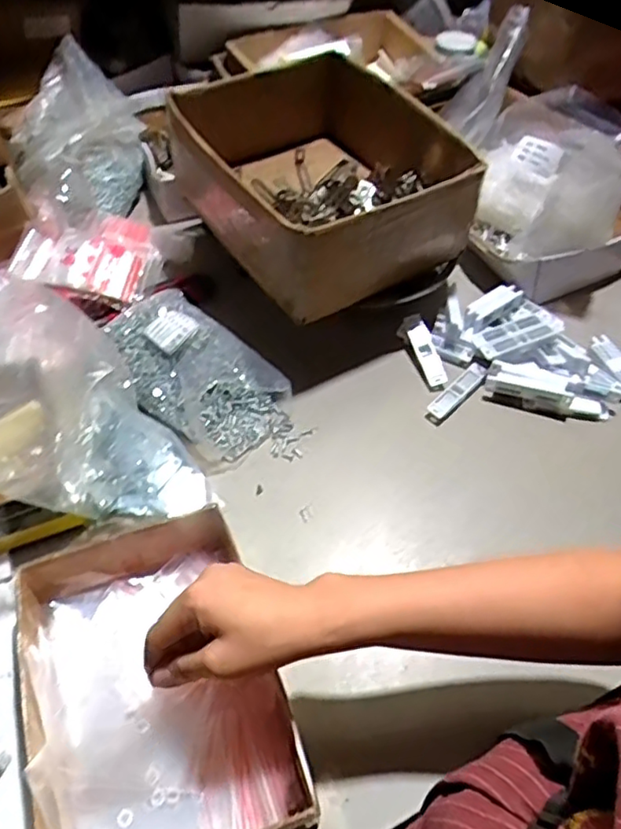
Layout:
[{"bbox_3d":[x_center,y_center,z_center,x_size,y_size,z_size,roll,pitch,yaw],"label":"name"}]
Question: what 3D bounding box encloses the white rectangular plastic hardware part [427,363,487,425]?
[{"bbox_3d":[0.169,-0.025,0.721,0.090,0.007,0.025,-43,68,-15],"label":"white rectangular plastic hardware part"}]

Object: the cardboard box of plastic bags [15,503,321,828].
[{"bbox_3d":[-0.119,0.225,0.476,0.190,0.063,0.278,-15,55,-12],"label":"cardboard box of plastic bags"}]

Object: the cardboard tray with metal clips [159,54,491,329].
[{"bbox_3d":[0.000,-0.292,0.756,0.266,0.132,0.336,-31,60,-22],"label":"cardboard tray with metal clips"}]

